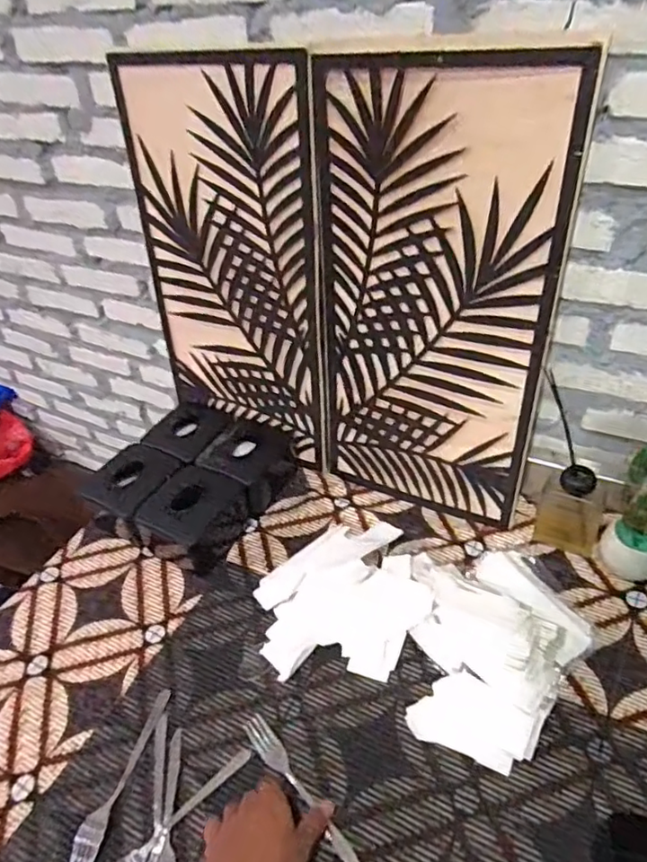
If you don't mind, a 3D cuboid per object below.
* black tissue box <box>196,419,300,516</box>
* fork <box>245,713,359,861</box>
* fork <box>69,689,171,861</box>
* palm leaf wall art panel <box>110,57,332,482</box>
[{"bbox_3d":[-0.119,0.053,0.958,0.116,0.073,0.123,19,45,28],"label":"black tissue box"},{"bbox_3d":[-0.028,0.381,0.626,0.025,0.007,0.186,-31,44,-27],"label":"fork"},{"bbox_3d":[-0.221,0.374,0.638,0.027,0.011,0.191,5,40,14],"label":"fork"},{"bbox_3d":[-0.137,-0.233,0.864,0.297,0.539,0.020,16,38,24],"label":"palm leaf wall art panel"}]

